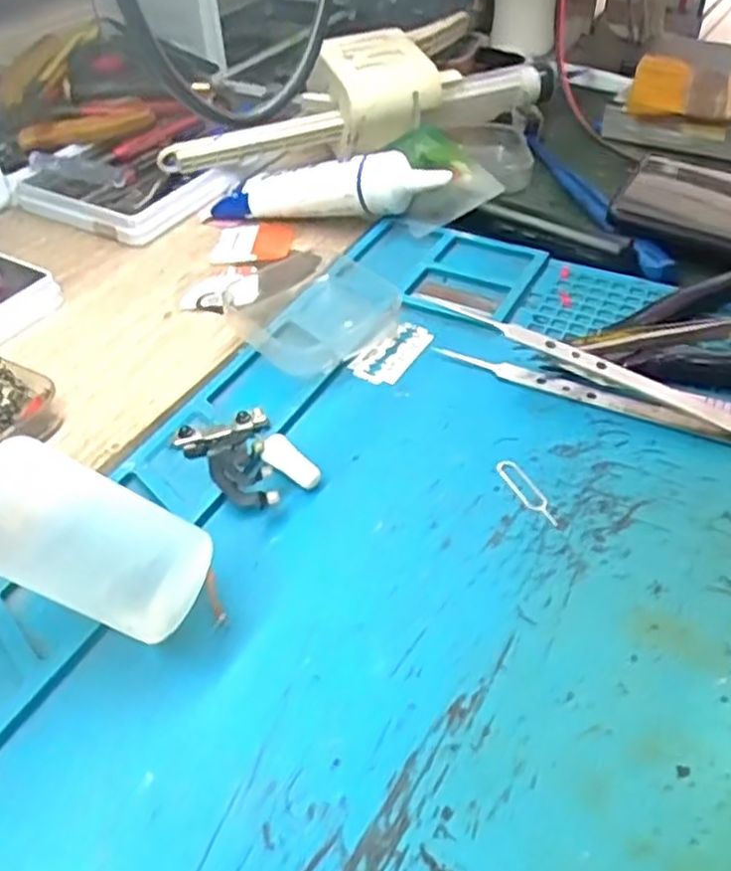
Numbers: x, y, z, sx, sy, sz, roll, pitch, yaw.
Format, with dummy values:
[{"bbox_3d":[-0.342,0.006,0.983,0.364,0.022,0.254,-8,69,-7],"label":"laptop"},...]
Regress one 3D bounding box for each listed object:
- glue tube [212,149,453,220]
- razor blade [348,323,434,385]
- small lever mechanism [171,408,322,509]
[{"bbox_3d":[-0.020,-0.128,0.406,0.126,0.026,0.025,1,41,22],"label":"glue tube"},{"bbox_3d":[0.012,-0.035,0.326,0.022,0.004,0.041,23,48,25],"label":"razor blade"},{"bbox_3d":[-0.042,0.007,0.276,0.030,0.008,0.053,-32,50,-29],"label":"small lever mechanism"}]

